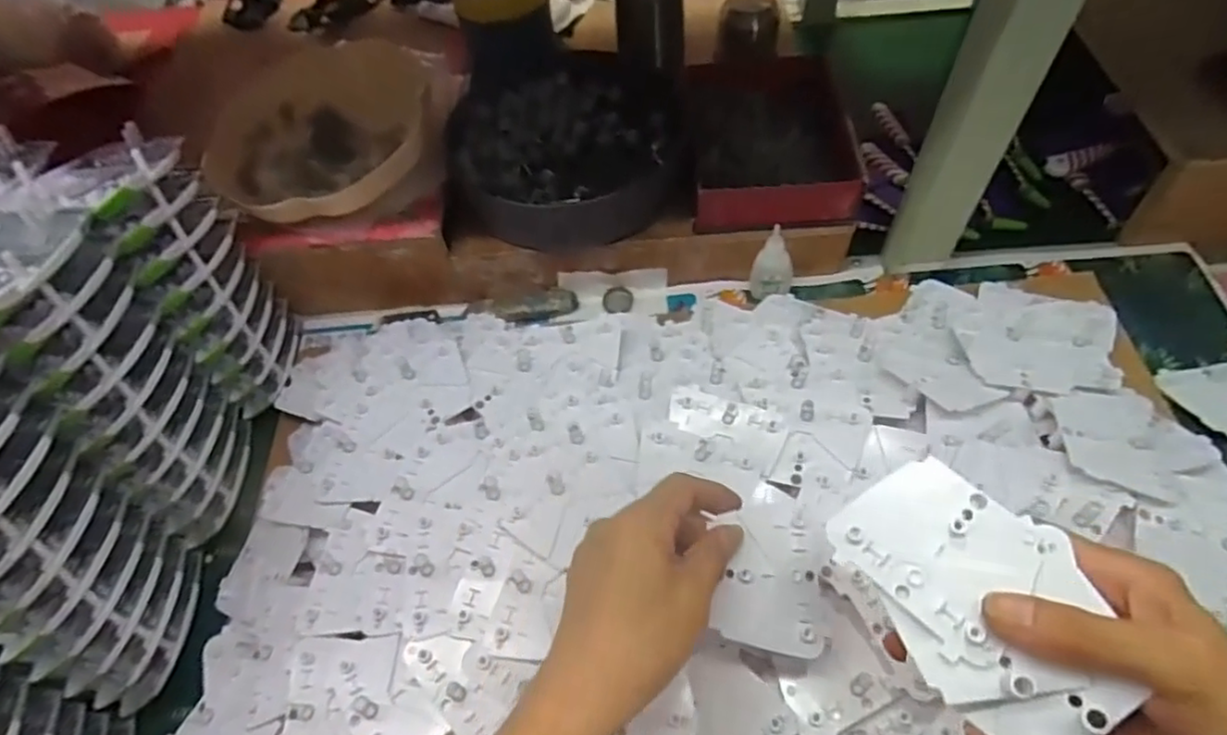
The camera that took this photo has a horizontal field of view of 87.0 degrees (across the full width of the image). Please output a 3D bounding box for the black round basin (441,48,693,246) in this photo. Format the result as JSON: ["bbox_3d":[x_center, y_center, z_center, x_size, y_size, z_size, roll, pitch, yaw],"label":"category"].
[{"bbox_3d":[-0.038,-0.207,0.599,0.210,0.049,0.211,-2,58,3],"label":"black round basin"}]

